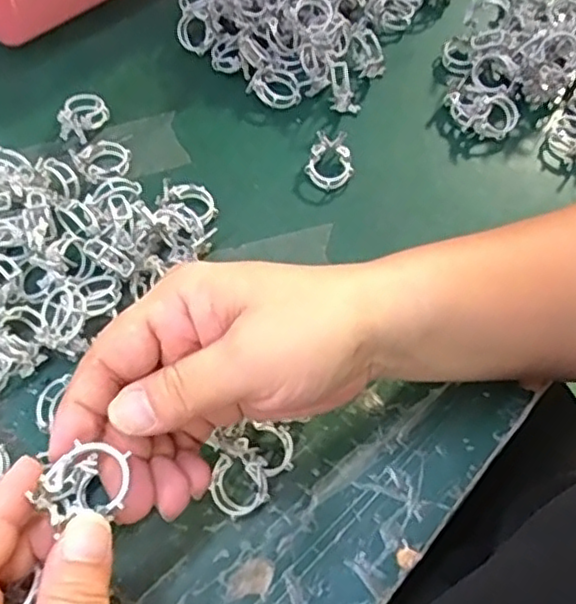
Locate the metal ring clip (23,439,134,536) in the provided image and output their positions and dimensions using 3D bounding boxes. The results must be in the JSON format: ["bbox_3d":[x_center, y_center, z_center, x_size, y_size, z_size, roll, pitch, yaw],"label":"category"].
[{"bbox_3d":[-0.067,0.060,0.216,0.029,0.011,0.022,-27,65,-15],"label":"metal ring clip"}]

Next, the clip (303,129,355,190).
[{"bbox_3d":[0.025,-0.083,0.384,0.027,0.016,0.031,7,61,3],"label":"clip"}]

